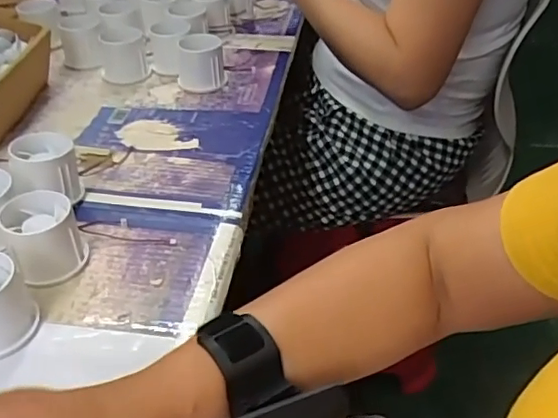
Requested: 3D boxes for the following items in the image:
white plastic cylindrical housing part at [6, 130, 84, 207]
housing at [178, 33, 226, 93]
[{"bbox_3d":[-0.201,-0.031,0.495,0.052,0.054,0.053,-16,42,-19],"label":"white plastic cylindrical housing part"},{"bbox_3d":[-0.092,-0.171,0.668,0.051,0.053,0.051,0,40,0],"label":"housing"}]

